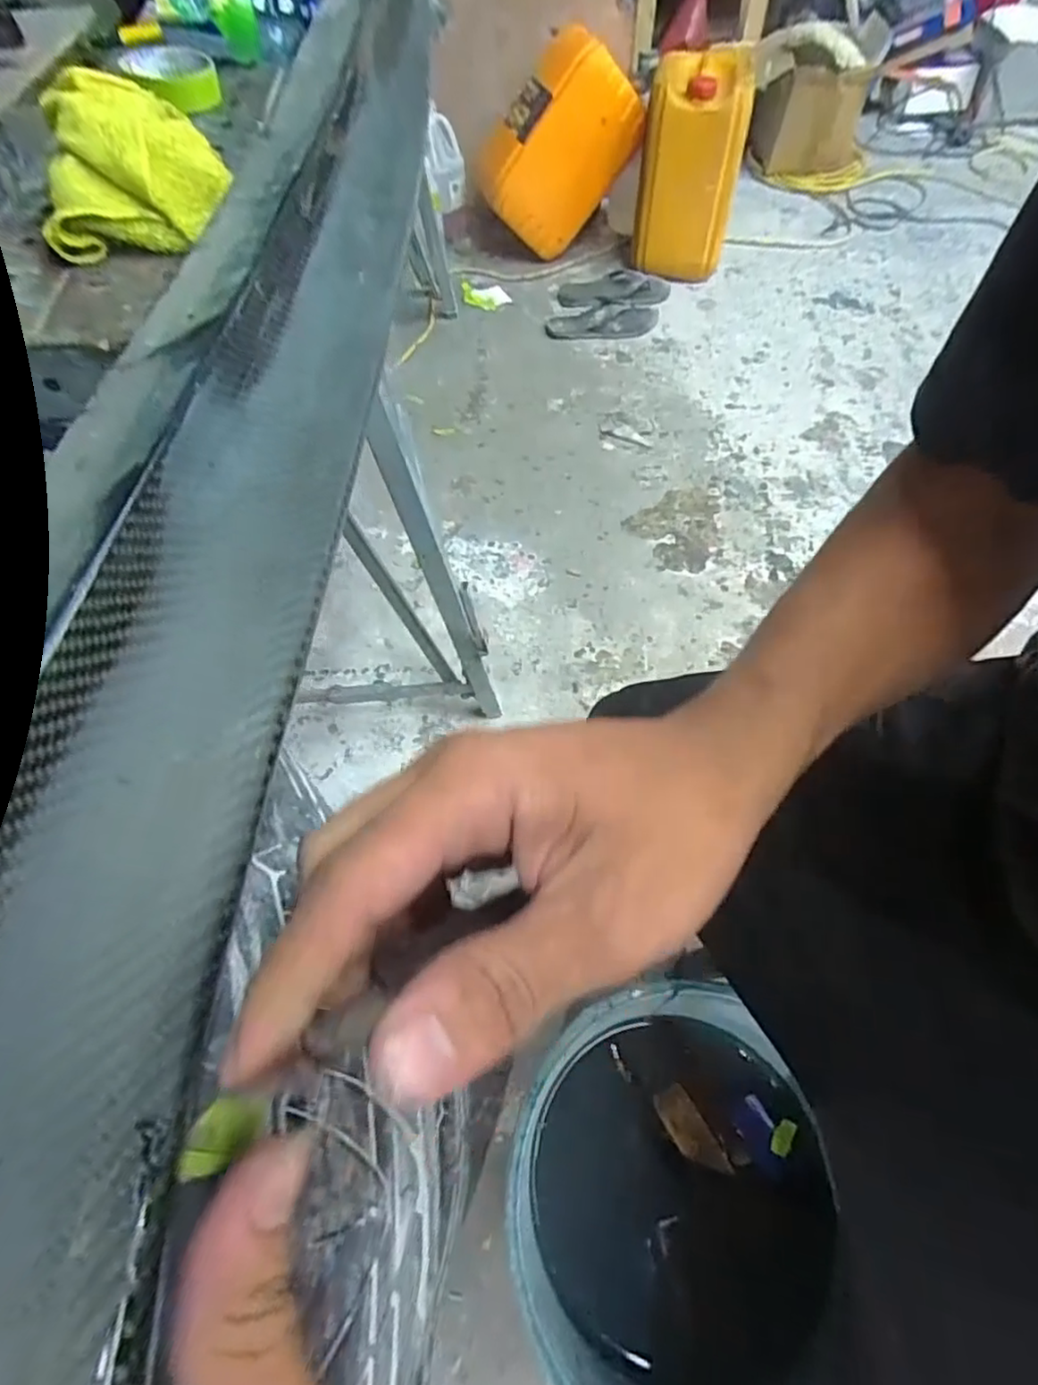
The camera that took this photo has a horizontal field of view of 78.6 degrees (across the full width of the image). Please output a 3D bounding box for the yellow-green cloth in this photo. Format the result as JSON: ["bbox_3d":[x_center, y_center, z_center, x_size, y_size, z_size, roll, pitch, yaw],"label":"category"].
[{"bbox_3d":[-0.271,-0.368,0.442,0.130,0.066,0.126,-16,60,-8],"label":"yellow-green cloth"}]

